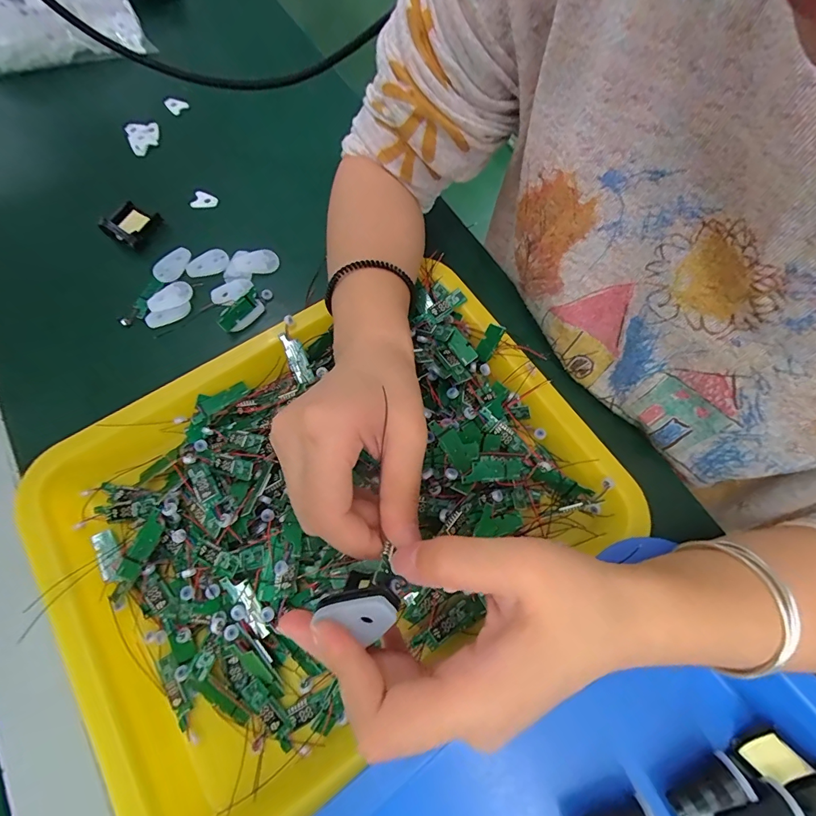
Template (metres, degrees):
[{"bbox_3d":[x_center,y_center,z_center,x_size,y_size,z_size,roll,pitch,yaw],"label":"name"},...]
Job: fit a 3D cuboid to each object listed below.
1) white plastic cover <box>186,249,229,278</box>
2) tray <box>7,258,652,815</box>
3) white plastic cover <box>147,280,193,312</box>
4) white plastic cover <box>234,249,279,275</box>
[{"bbox_3d":[-0.171,-0.123,0.349,0.036,0.007,0.017,-22,71,-8],"label":"white plastic cover"},{"bbox_3d":[-0.052,0.061,0.266,0.339,0.036,0.255,-33,73,-12],"label":"tray"},{"bbox_3d":[-0.195,-0.090,0.335,0.036,0.008,0.019,-36,74,-13],"label":"white plastic cover"},{"bbox_3d":[-0.130,-0.125,0.350,0.035,0.004,0.021,-15,71,-6],"label":"white plastic cover"}]

